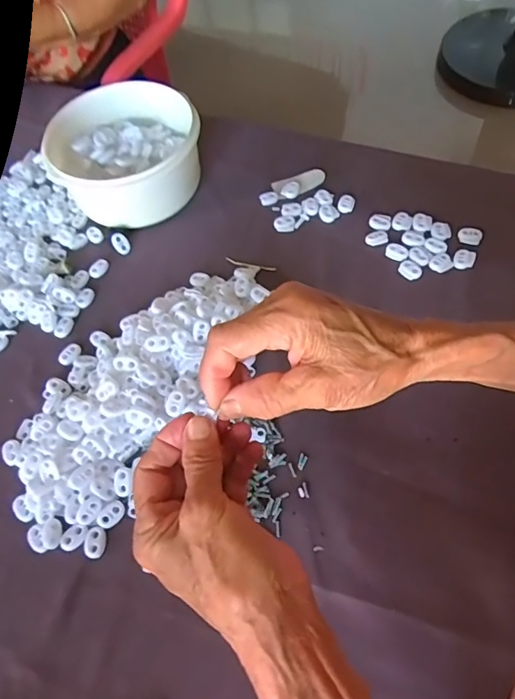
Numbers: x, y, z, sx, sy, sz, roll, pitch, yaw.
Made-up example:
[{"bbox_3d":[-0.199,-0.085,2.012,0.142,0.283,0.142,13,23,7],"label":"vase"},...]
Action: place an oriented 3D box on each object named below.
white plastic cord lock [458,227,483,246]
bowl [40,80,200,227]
[{"bbox_3d":[0.215,-0.115,0.496,0.023,0.006,0.019,17,61,14],"label":"white plastic cord lock"},{"bbox_3d":[-0.142,-0.211,0.533,0.156,0.070,0.154,-3,61,4],"label":"bowl"}]

